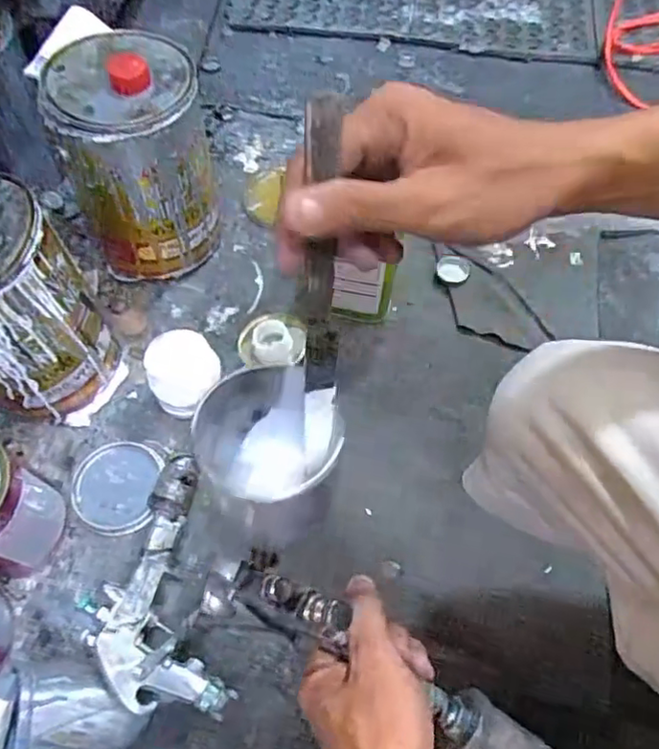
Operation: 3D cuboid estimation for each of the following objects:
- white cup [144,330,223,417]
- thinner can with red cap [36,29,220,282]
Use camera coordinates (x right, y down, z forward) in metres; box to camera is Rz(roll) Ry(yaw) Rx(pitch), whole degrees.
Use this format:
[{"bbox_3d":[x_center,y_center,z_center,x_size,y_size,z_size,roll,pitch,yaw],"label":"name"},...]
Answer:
[{"bbox_3d":[-0.157,0.001,0.683,0.075,0.083,0.067,-29,65,-16],"label":"white cup"},{"bbox_3d":[-0.216,-0.240,0.719,0.146,0.238,0.153,0,61,-1],"label":"thinner can with red cap"}]

